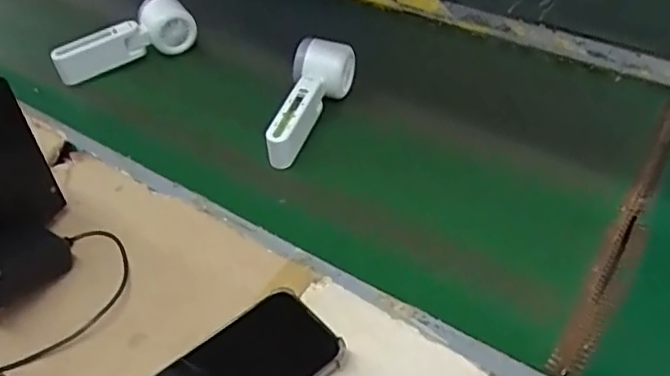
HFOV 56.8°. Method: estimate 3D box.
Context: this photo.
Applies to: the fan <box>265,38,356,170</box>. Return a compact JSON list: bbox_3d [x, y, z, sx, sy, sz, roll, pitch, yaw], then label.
[{"bbox_3d":[-0.019,-0.086,0.621,0.067,0.057,0.154,6,43,6],"label":"fan"}]

